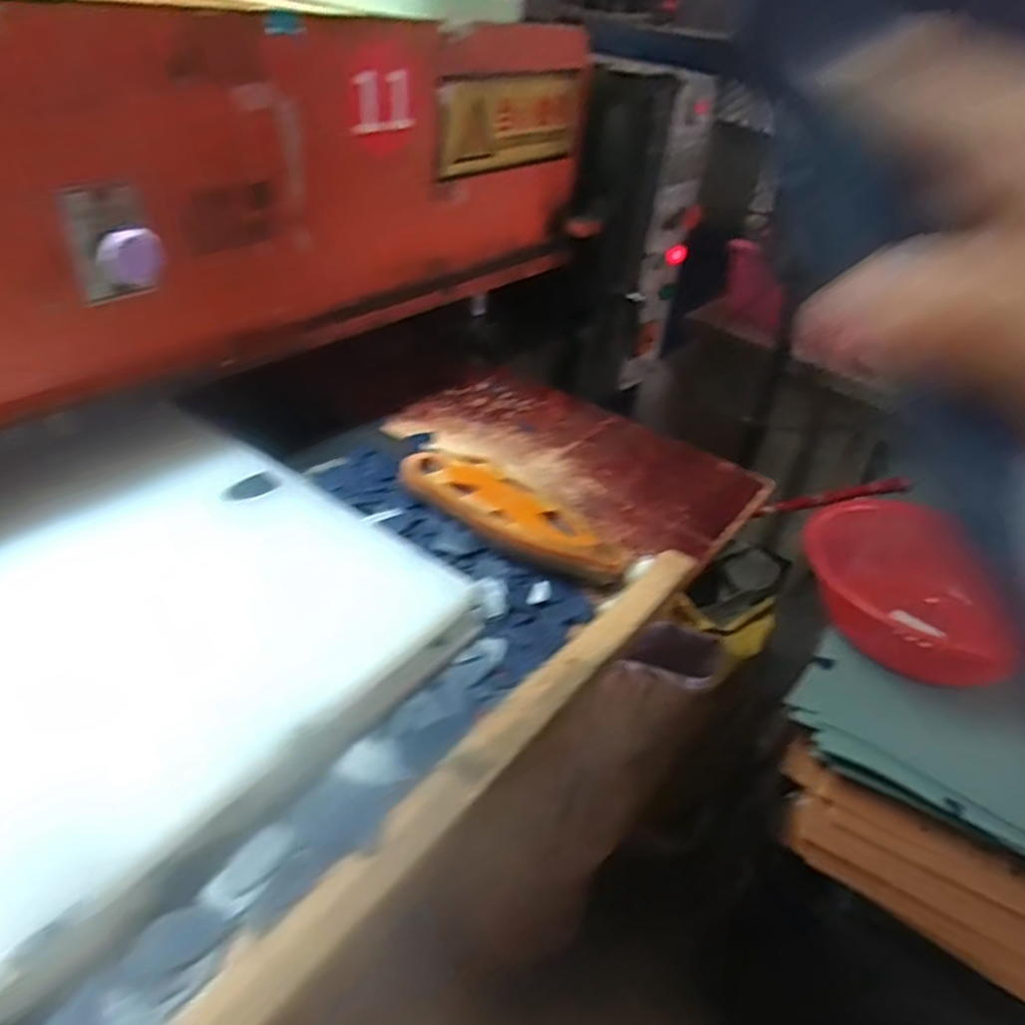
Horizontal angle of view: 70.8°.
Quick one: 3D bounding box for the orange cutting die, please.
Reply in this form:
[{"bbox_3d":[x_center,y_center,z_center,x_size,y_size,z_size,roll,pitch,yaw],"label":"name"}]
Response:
[{"bbox_3d":[0.000,0.001,0.712,0.245,0.032,0.111,30,42,27],"label":"orange cutting die"}]

